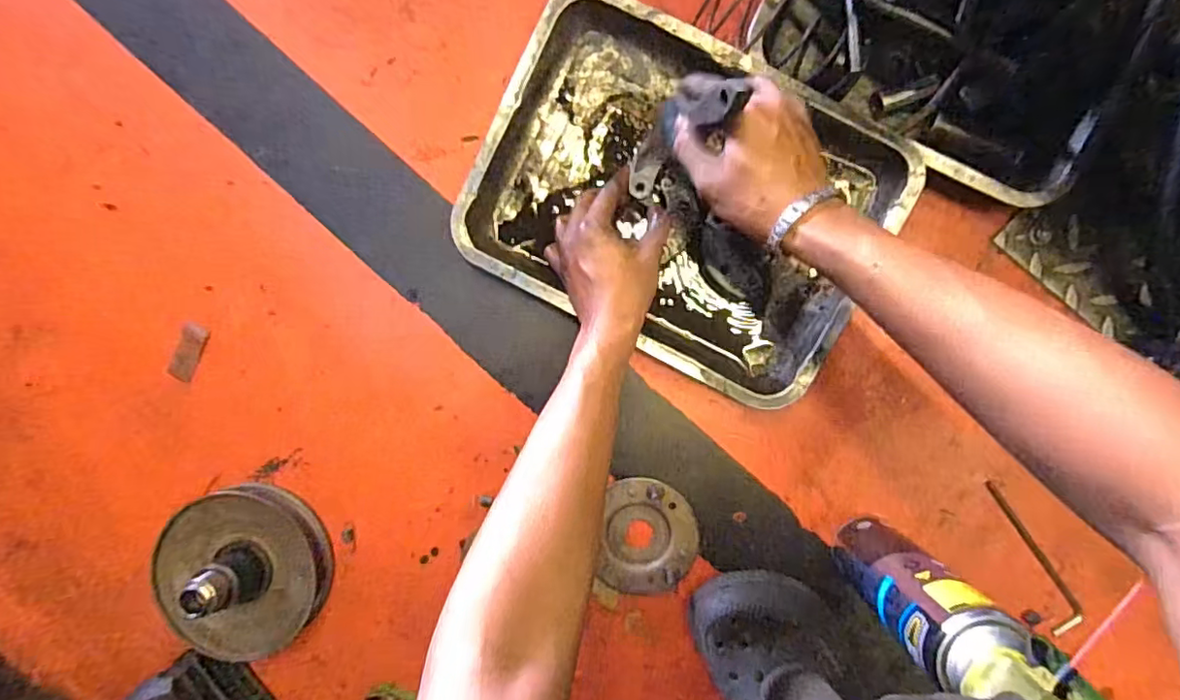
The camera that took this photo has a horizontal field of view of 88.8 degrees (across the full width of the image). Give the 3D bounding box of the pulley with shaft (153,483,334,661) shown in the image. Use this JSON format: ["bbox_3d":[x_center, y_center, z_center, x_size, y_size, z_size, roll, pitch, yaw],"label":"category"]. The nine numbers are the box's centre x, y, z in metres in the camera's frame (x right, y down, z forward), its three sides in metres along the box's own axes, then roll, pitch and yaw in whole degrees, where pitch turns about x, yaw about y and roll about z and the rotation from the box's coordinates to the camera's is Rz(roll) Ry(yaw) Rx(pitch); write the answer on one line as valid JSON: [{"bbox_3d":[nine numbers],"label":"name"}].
[{"bbox_3d":[-0.328,0.209,0.558,0.145,0.096,0.156,0,92,4],"label":"pulley with shaft"}]

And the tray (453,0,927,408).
[{"bbox_3d":[0.076,-0.129,0.533,0.343,0.057,0.253,27,94,3],"label":"tray"}]

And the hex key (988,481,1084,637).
[{"bbox_3d":[0.405,0.186,0.551,0.032,0.013,0.150,-27,90,5],"label":"hex key"}]

